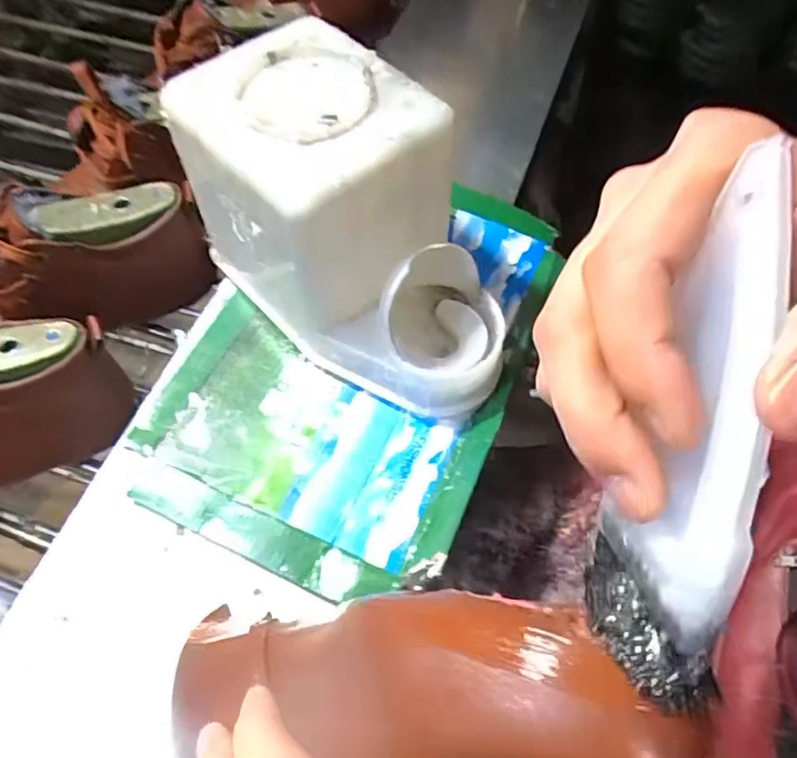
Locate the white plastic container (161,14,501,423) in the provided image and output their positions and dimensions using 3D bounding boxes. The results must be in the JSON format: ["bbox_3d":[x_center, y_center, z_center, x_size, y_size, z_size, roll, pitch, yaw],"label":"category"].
[{"bbox_3d":[-0.025,-0.097,0.397,0.132,0.163,0.238,-41,67,-18],"label":"white plastic container"}]

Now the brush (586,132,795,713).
[{"bbox_3d":[0.079,0.010,0.155,0.027,0.030,0.140,13,88,9],"label":"brush"}]

